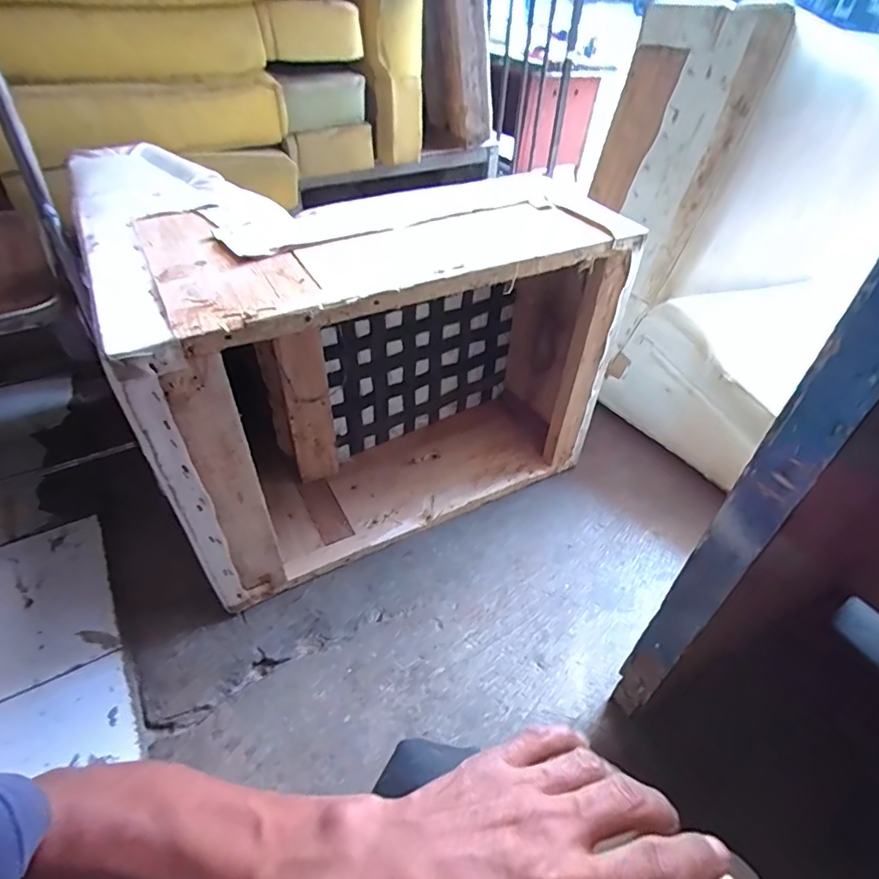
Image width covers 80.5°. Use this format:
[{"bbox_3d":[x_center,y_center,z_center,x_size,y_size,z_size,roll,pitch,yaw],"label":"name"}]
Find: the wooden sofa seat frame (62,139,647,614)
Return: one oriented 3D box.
[{"bbox_3d":[-0.135,-0.166,0.942,0.716,0.527,0.494,-21,49,-21],"label":"wooden sofa seat frame"}]

